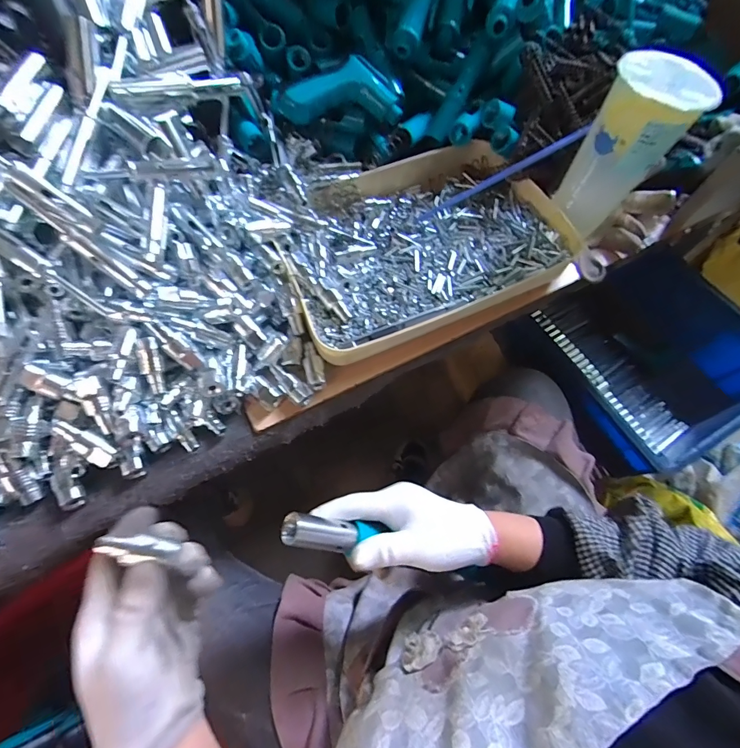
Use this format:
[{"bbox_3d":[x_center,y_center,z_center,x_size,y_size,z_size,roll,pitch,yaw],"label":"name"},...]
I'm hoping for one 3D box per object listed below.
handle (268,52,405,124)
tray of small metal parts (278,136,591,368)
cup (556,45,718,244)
[{"bbox_3d":[-0.037,-0.337,0.453,0.150,0.042,0.067,0,65,-2],"label":"handle"},{"bbox_3d":[0.057,-0.155,0.441,0.320,0.042,0.223,-26,68,-14],"label":"tray of small metal parts"},{"bbox_3d":[0.252,-0.218,0.390,0.083,0.153,0.076,32,68,12],"label":"cup"}]

